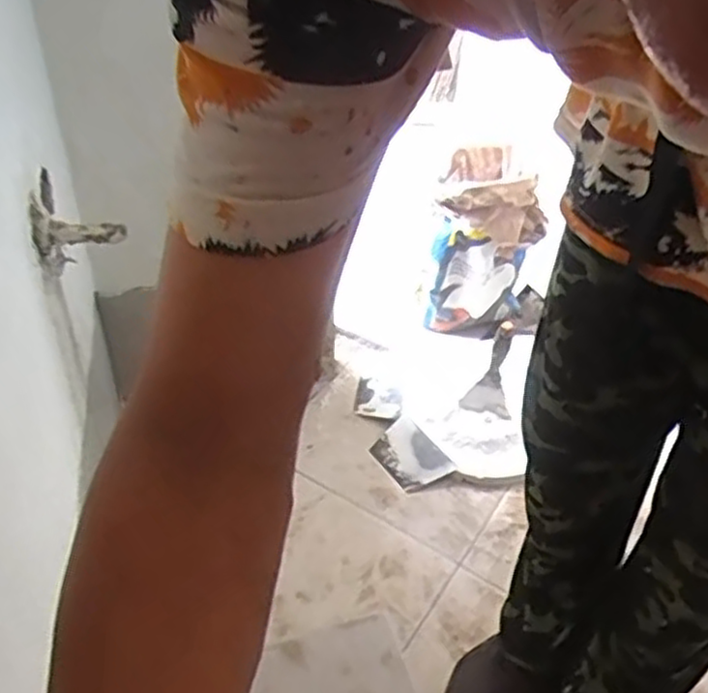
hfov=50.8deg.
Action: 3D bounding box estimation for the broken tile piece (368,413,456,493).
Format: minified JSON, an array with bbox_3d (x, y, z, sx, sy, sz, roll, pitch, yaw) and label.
[{"bbox_3d":[0.097,0.193,1.352,0.105,0.012,0.145,-29,47,-15],"label":"broken tile piece"}]

